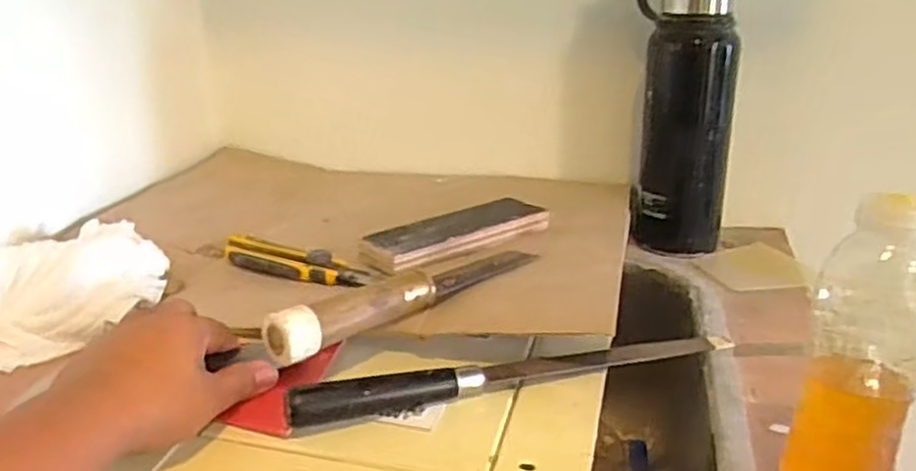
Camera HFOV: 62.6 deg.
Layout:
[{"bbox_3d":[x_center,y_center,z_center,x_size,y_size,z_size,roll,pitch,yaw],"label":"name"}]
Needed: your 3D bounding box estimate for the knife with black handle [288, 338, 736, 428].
[{"bbox_3d":[0.045,0.091,0.517,0.314,0.026,0.026,-8,21,-19],"label":"knife with black handle"}]

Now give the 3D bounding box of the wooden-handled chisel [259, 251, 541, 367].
[{"bbox_3d":[-0.030,0.040,0.558,0.029,0.039,0.241,18,27,41],"label":"wooden-handled chisel"}]

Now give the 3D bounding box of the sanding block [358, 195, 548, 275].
[{"bbox_3d":[0.002,-0.004,0.680,0.169,0.021,0.058,-15,25,-34],"label":"sanding block"}]

